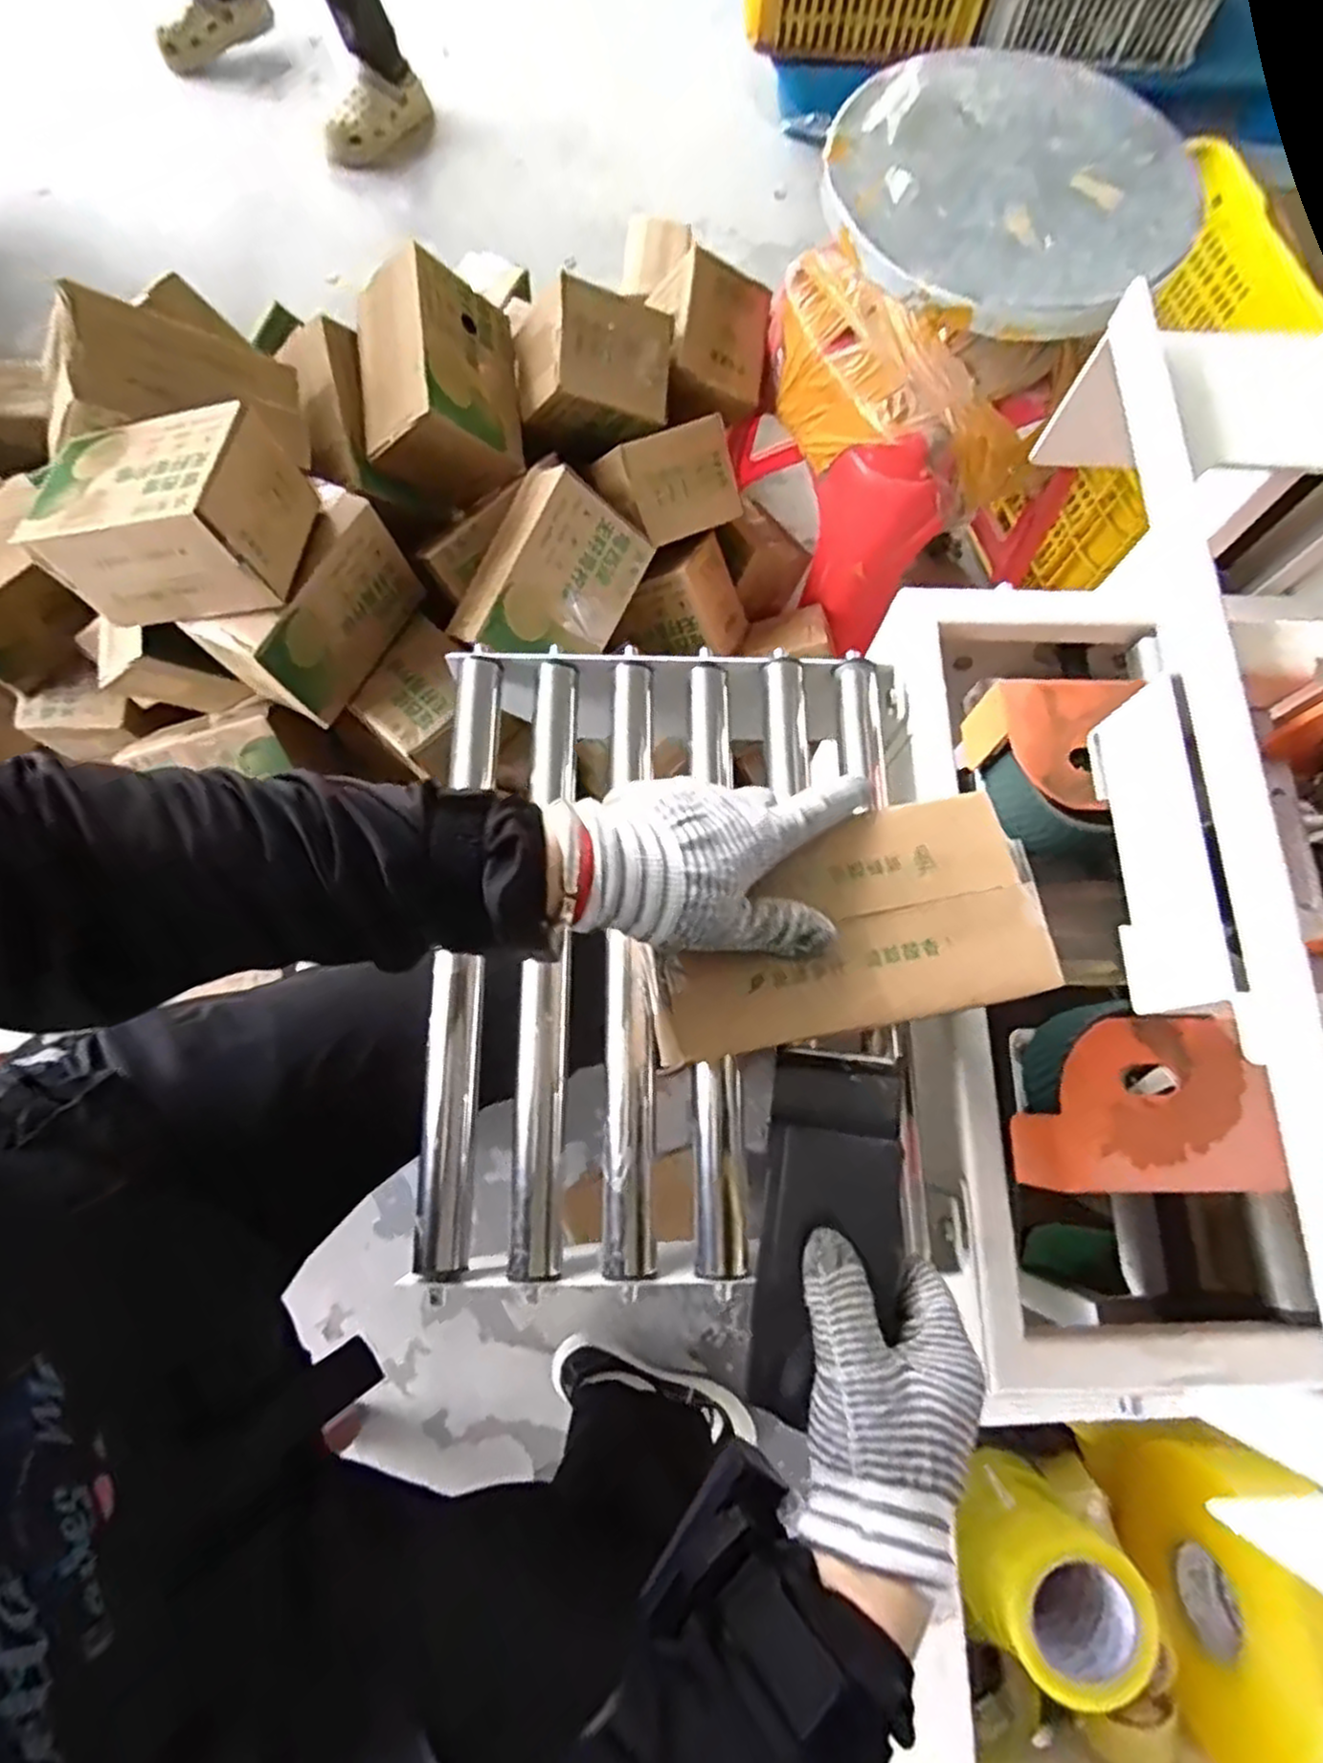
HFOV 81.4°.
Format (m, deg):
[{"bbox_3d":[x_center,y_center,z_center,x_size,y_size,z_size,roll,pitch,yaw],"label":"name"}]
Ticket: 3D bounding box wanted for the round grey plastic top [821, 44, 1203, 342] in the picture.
[{"bbox_3d":[0.284,-0.566,0.624,0.304,0.033,0.275,-2,74,-3],"label":"round grey plastic top"}]

